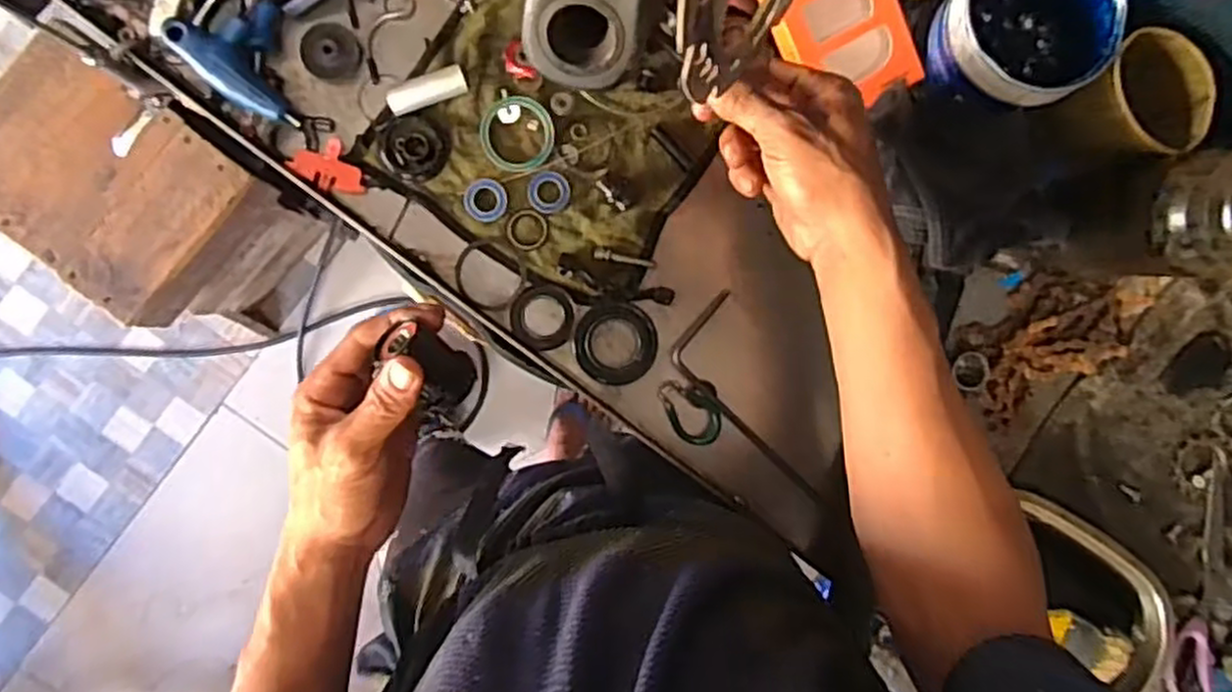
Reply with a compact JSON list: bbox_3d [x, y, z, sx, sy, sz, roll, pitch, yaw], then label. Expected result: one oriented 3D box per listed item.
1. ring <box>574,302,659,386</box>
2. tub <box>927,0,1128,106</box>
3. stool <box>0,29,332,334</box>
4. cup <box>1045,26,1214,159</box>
[{"bbox_3d":[0.001,-0.001,0.552,0.058,0.008,0.059,0,94,-5],"label":"ring"},{"bbox_3d":[0.265,-0.211,0.508,0.104,0.072,0.095,0,94,-5],"label":"tub"},{"bbox_3d":[-0.665,-0.215,1.143,0.337,0.391,0.240,39,90,-6],"label":"stool"},{"bbox_3d":[0.347,-0.165,0.528,0.078,0.086,0.071,0,94,-5],"label":"cup"}]

